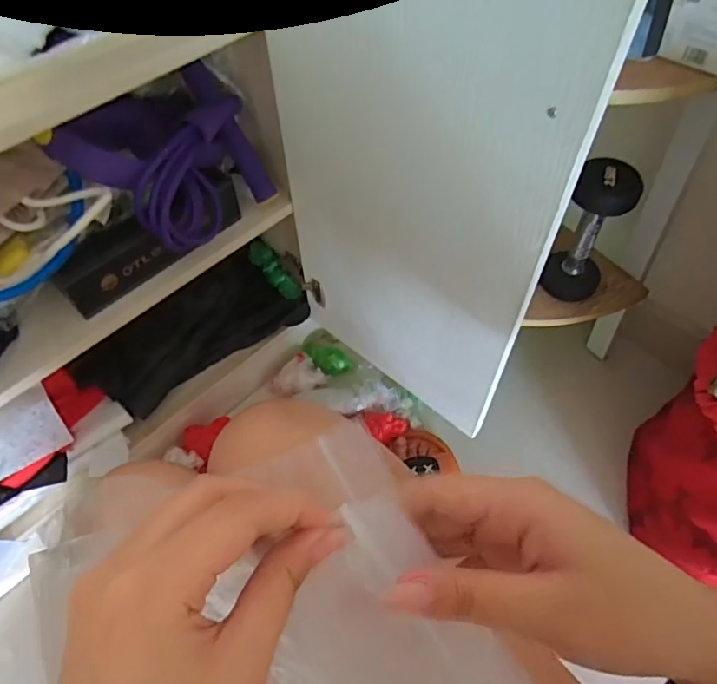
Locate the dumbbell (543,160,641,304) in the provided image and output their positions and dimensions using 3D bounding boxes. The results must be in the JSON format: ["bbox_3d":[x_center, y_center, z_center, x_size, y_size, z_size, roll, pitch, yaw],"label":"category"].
[{"bbox_3d":[0.337,-0.163,0.775,0.081,0.218,0.089,23,59,17],"label":"dumbbell"}]

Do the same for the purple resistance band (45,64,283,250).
[{"bbox_3d":[-0.223,-0.218,0.656,0.129,0.143,0.221,29,61,20],"label":"purple resistance band"}]

